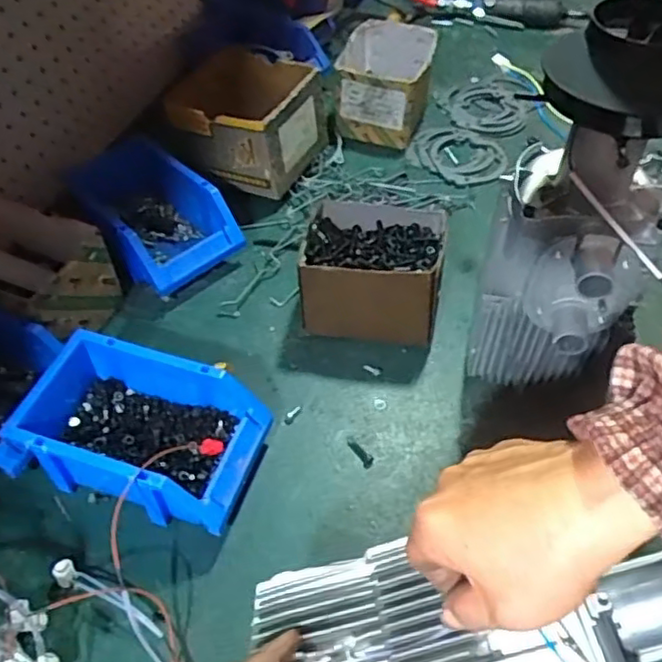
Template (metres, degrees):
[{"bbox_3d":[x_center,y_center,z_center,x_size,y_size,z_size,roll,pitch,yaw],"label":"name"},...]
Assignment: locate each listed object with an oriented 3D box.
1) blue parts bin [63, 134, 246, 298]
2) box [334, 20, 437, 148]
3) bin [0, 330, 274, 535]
[{"bbox_3d":[-0.199,-0.132,0.730,0.112,0.078,0.202,-34,58,-25],"label":"blue parts bin"},{"bbox_3d":[0.075,-0.339,0.892,0.116,0.100,0.145,12,51,11],"label":"box"},{"bbox_3d":[-0.155,0.085,0.544,0.182,0.081,0.113,14,51,12],"label":"bin"}]

